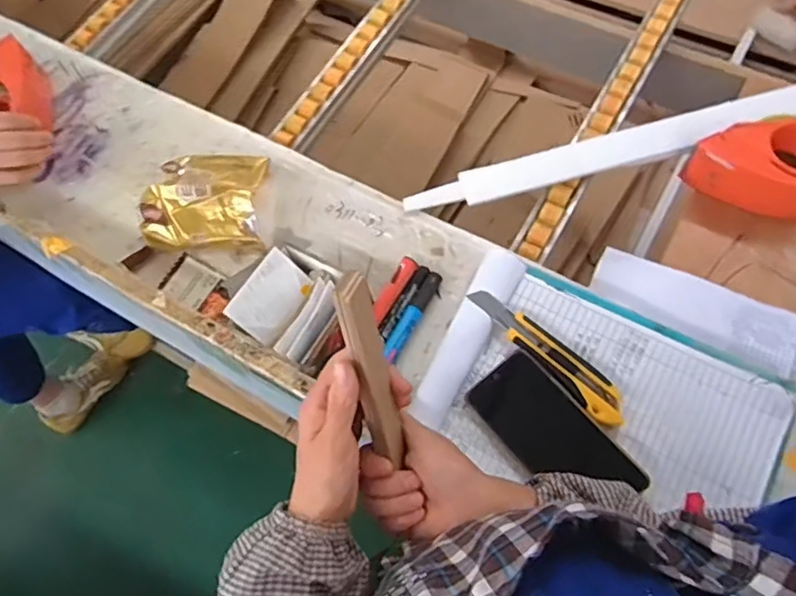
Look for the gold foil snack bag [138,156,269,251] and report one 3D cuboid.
[{"bbox_3d":[-0.213,-0.109,0.673,0.131,0.059,0.111,1,65,3],"label":"gold foil snack bag"}]

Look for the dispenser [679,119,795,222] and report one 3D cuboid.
[{"bbox_3d":[0.430,-0.163,0.703,0.148,0.056,0.126,29,70,15],"label":"dispenser"}]

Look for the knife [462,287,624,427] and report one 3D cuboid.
[{"bbox_3d":[0.149,0.052,0.595,0.039,0.017,0.182,-39,69,-14],"label":"knife"}]

